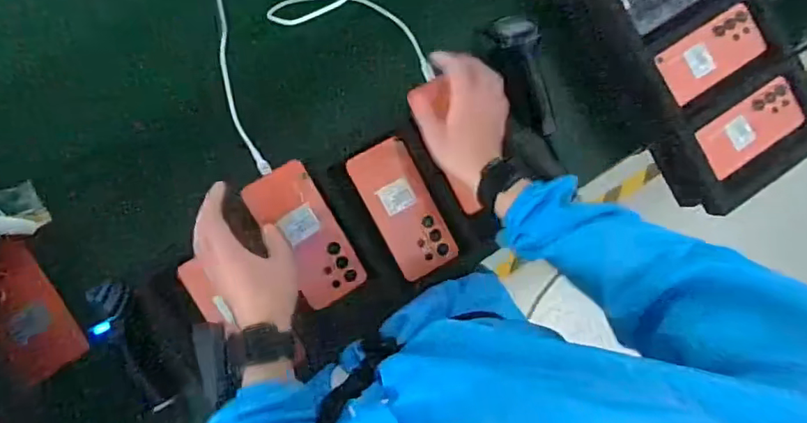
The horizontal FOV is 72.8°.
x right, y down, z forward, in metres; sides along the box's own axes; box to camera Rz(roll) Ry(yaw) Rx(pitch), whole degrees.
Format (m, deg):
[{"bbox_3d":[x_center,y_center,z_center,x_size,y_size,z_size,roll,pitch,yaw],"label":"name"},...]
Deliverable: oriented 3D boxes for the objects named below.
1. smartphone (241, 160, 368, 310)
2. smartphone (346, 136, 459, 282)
[{"bbox_3d":[-0.116,0.030,0.661,0.078,0.011,0.174,-31,104,-9],"label":"smartphone"},{"bbox_3d":[0.000,-0.004,0.681,0.077,0.011,0.167,-28,93,-9],"label":"smartphone"}]

